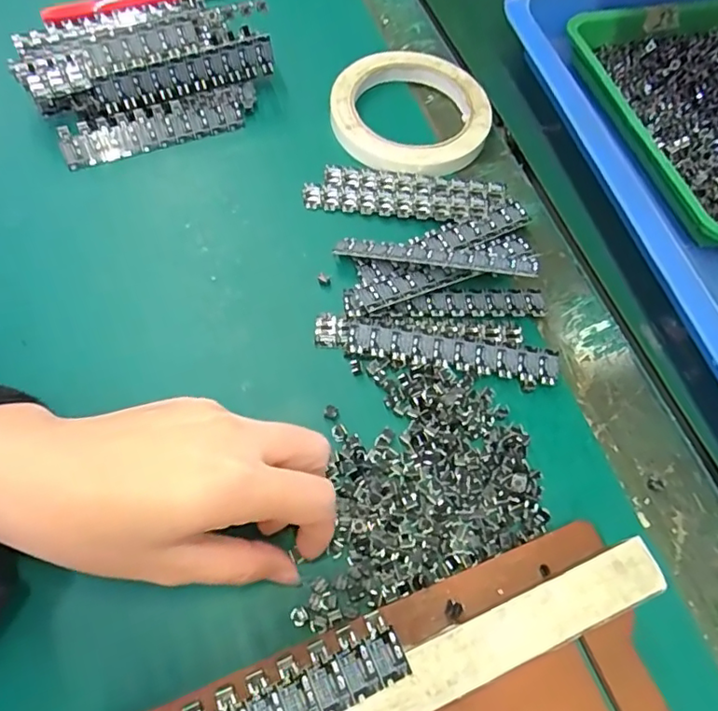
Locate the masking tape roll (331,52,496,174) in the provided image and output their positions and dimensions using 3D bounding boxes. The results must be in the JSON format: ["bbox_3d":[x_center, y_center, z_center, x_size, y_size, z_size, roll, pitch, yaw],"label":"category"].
[{"bbox_3d":[0.035,-0.161,0.374,0.099,0.014,0.105,1,62,-3],"label":"masking tape roll"}]

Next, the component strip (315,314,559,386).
[{"bbox_3d":[0.039,-0.003,0.295,0.125,0.006,0.020,11,62,3],"label":"component strip"}]

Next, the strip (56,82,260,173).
[{"bbox_3d":[-0.121,-0.143,0.353,0.119,0.018,0.021,-20,65,-13],"label":"strip"}]

